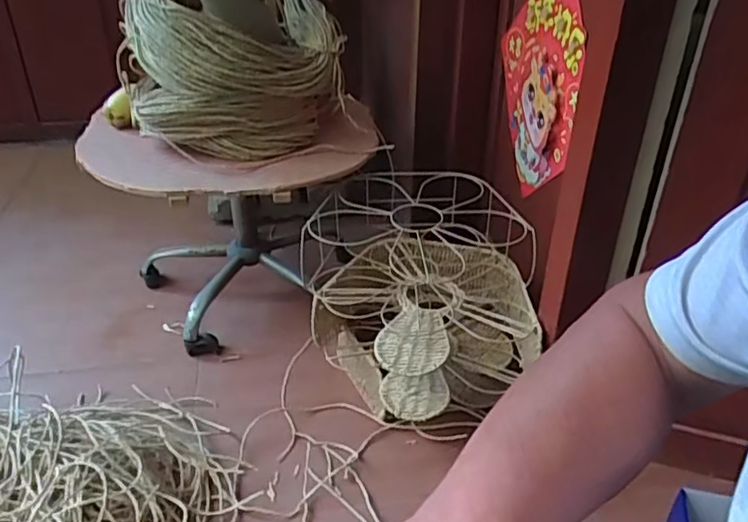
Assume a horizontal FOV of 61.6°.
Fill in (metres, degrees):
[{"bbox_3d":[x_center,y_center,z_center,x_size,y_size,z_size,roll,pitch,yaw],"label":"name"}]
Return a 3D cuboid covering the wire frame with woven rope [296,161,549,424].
[{"bbox_3d":[0.070,0.074,1.134,0.350,0.345,0.410,-8,33,-12],"label":"wire frame with woven rope"}]

